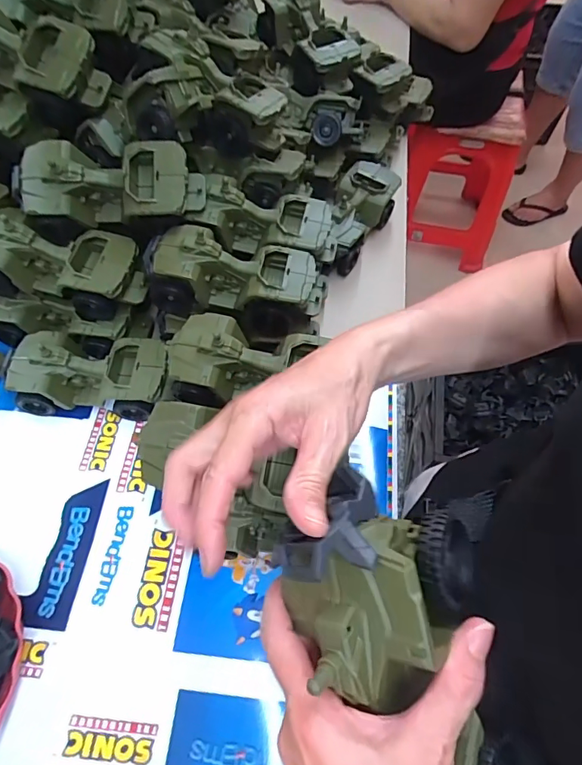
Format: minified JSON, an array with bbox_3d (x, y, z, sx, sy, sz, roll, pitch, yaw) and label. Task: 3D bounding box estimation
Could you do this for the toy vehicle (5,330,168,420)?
[{"bbox_3d":[-0.226,-0.012,0.545,0.170,0.066,0.082,3,61,-1],"label":"toy vehicle"}]

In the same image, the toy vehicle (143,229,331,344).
[{"bbox_3d":[-0.061,-0.113,0.531,0.188,0.087,0.098,10,61,3],"label":"toy vehicle"}]

